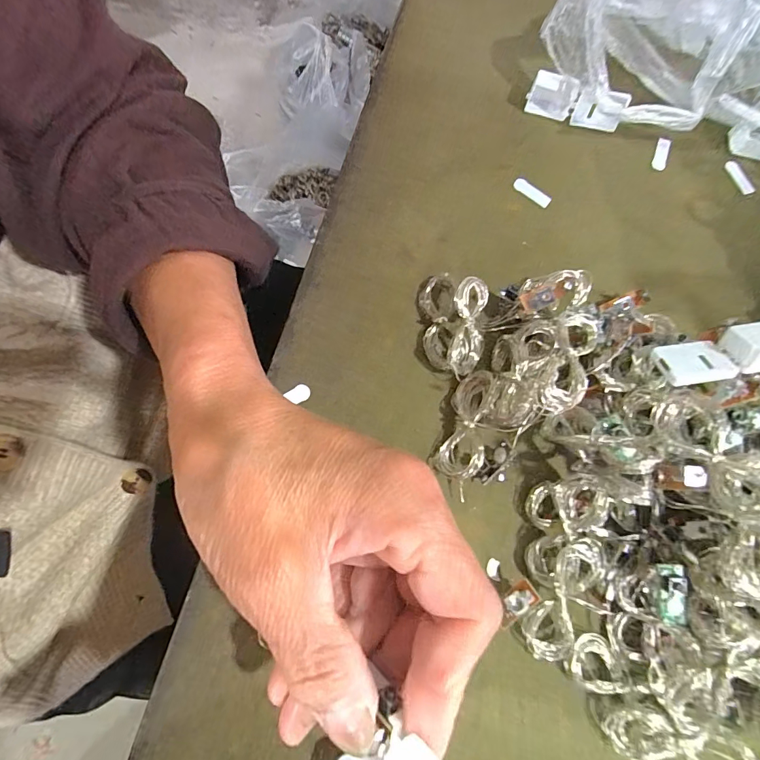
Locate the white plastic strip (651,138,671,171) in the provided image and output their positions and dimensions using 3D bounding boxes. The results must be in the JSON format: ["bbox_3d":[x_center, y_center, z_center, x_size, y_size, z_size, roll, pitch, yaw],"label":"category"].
[{"bbox_3d":[0.166,-0.133,0.242,0.008,0.004,0.019,19,74,4],"label":"white plastic strip"}]

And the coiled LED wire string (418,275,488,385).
[{"bbox_3d":[0.035,-0.029,0.202,0.032,0.021,0.050,6,75,0],"label":"coiled LED wire string"}]

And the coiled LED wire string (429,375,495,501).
[{"bbox_3d":[0.040,0.023,0.191,0.021,0.013,0.055,21,75,3],"label":"coiled LED wire string"}]

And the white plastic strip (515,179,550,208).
[{"bbox_3d":[0.086,-0.106,0.233,0.022,0.004,0.006,41,78,8],"label":"white plastic strip"}]

